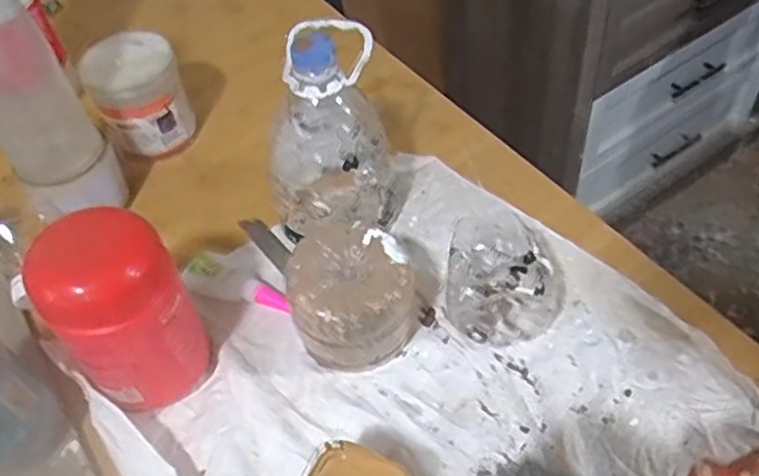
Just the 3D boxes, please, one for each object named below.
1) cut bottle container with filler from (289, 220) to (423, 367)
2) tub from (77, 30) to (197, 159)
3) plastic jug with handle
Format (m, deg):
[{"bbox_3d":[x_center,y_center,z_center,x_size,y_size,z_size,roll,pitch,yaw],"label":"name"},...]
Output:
[{"bbox_3d":[-0.015,0.040,0.496,0.084,0.082,0.101,9,51,12],"label":"cut bottle container with filler"},{"bbox_3d":[-0.222,-0.132,0.648,0.083,0.081,0.077,-27,53,-17],"label":"tub"},{"bbox_3d":[-0.037,-0.081,0.543,0.095,0.158,0.111,-3,50,2],"label":"plastic jug with handle"}]

